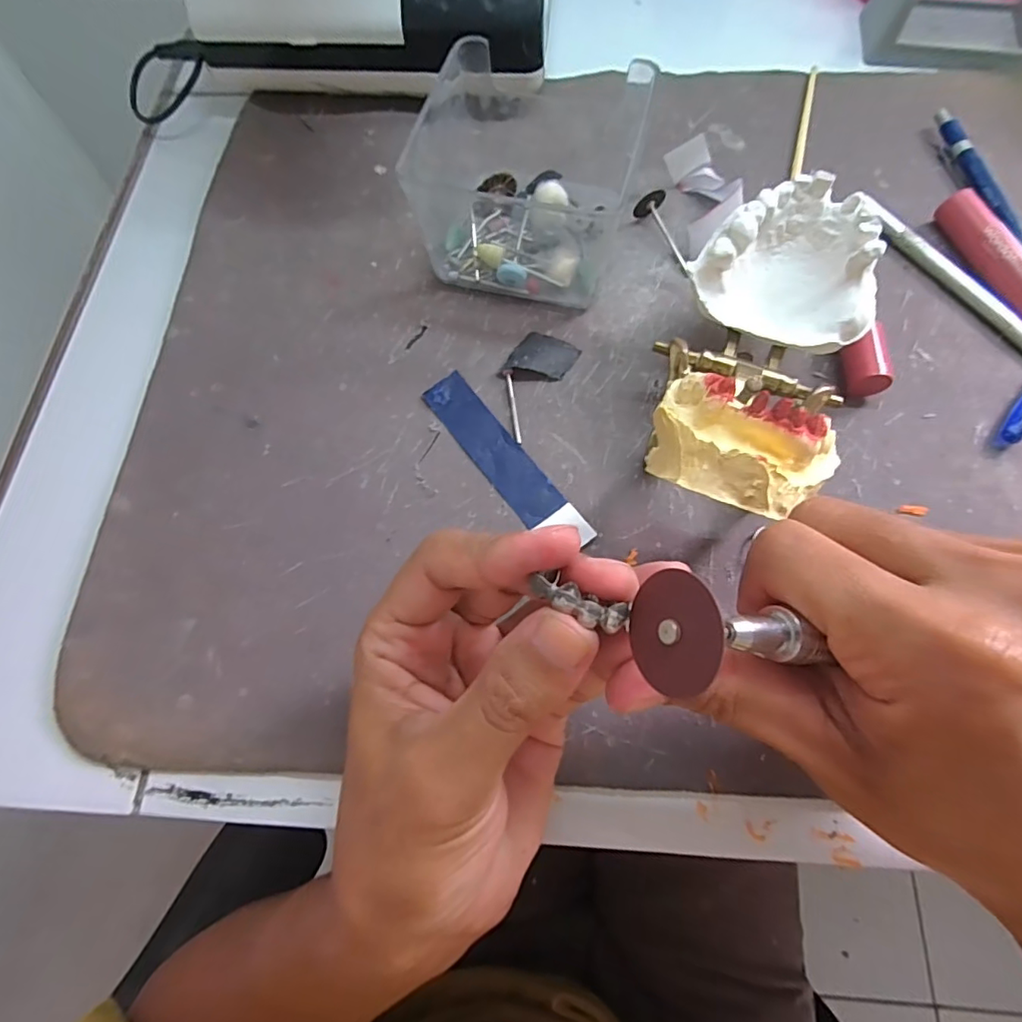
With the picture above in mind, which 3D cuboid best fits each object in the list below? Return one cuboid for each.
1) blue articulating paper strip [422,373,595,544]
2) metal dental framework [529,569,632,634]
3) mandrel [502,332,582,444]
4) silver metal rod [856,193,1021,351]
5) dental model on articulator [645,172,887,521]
[{"bbox_3d":[-0.004,-0.023,0.237,0.021,0.004,0.100,-37,73,-11],"label":"blue articulating paper strip"},{"bbox_3d":[0.017,0.021,0.124,0.023,0.005,0.007,22,72,12],"label":"metal dental framework"},{"bbox_3d":[0.009,-0.061,0.249,0.028,0.006,0.057,25,73,11],"label":"mandrel"},{"bbox_3d":[0.213,-0.116,0.260,0.008,0.008,0.114,-32,72,-9],"label":"silver metal rod"},{"bbox_3d":[0.094,-0.059,0.192,0.065,0.050,0.141,21,57,9],"label":"dental model on articulator"}]

